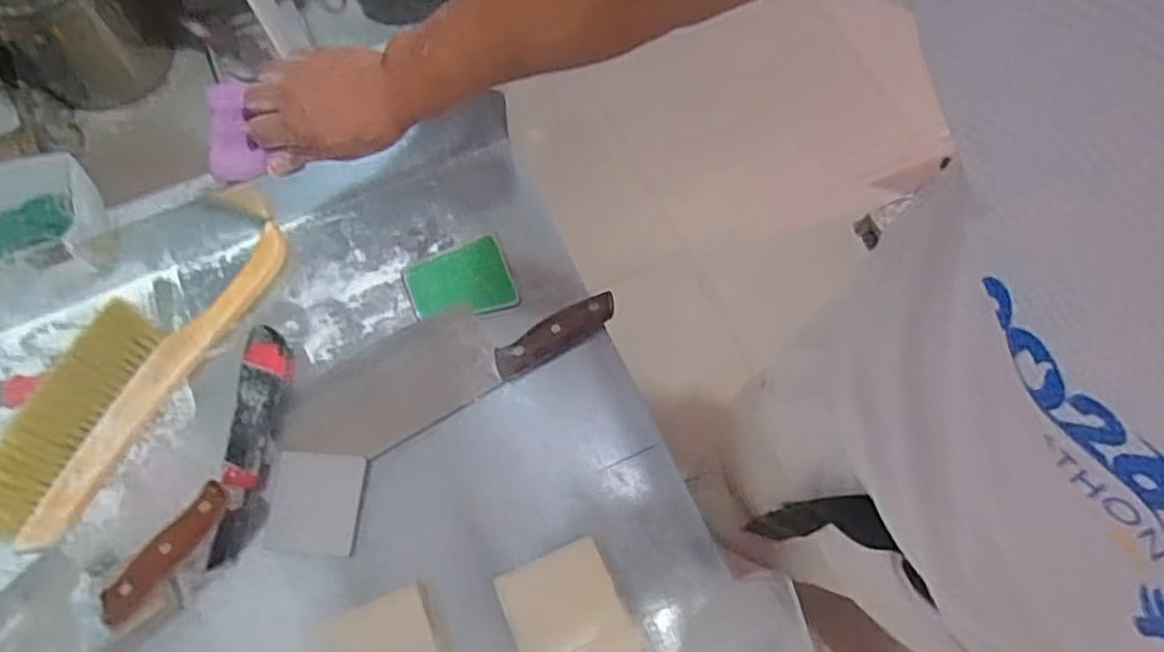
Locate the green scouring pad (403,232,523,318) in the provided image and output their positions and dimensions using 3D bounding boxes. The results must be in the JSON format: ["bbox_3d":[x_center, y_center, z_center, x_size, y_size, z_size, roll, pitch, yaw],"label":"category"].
[{"bbox_3d":[-0.117,-0.042,0.721,0.096,0.012,0.079,-19,73,-8],"label":"green scouring pad"}]

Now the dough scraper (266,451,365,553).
[{"bbox_3d":[-0.228,0.151,0.648,0.075,0.005,0.082,4,74,1],"label":"dough scraper"}]

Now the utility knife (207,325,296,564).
[{"bbox_3d":[-0.286,0.100,0.660,0.042,0.025,0.201,3,71,-1],"label":"utility knife"}]

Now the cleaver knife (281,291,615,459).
[{"bbox_3d":[-0.126,0.025,0.689,0.299,0.028,0.101,-28,74,-11],"label":"cleaver knife"}]

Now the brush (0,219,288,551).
[{"bbox_3d":[-0.405,0.035,0.675,0.102,0.039,0.352,30,73,8],"label":"brush"}]

